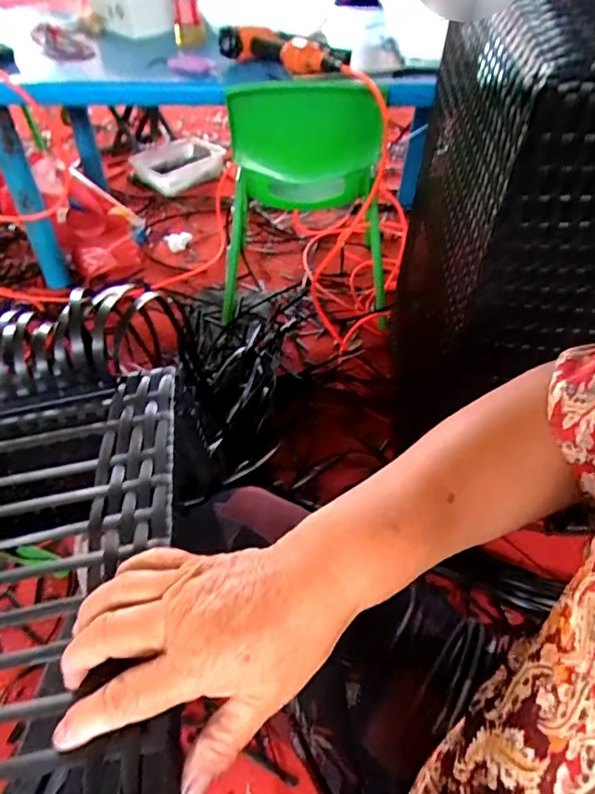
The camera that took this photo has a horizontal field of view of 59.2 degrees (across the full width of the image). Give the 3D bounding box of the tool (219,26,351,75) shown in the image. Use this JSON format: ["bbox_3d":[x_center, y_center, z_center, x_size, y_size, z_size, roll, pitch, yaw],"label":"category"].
[{"bbox_3d":[-0.030,-0.645,0.976,0.285,0.049,0.087,30,55,25],"label":"tool"}]

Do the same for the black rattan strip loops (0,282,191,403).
[{"bbox_3d":[-0.239,-0.046,0.452,0.229,0.058,0.092,-9,50,-6],"label":"black rattan strip loops"}]

